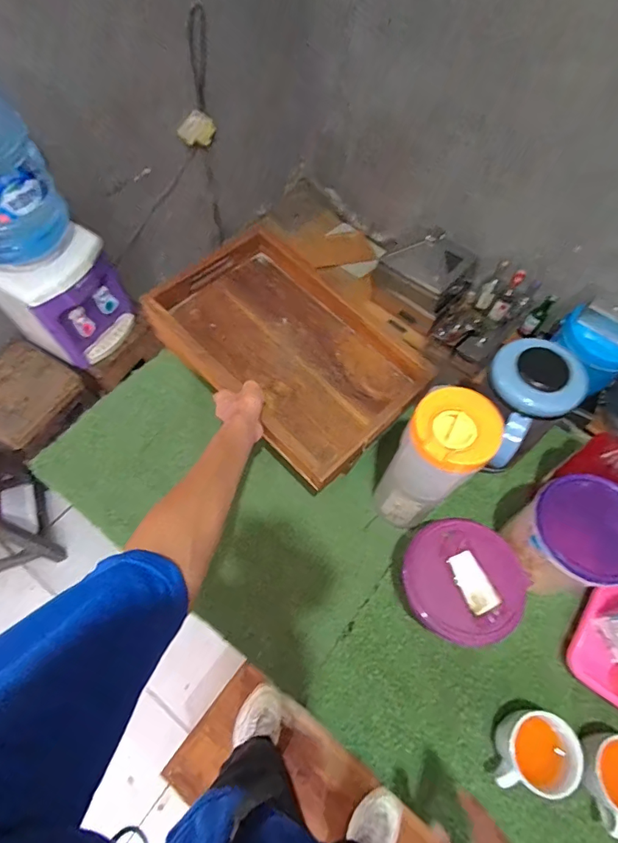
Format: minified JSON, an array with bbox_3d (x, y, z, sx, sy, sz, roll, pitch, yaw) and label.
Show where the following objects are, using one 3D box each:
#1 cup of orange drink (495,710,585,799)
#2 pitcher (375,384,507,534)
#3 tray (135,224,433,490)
[{"bbox_3d":[0.276,0.401,0.535,0.086,0.077,0.087,1,64,-3],"label":"cup of orange drink"},{"bbox_3d":[0.151,0.057,0.571,0.087,0.254,0.085,31,66,12],"label":"pitcher"},{"bbox_3d":[-0.040,-0.112,0.677,0.397,0.059,0.239,43,69,16],"label":"tray"}]

